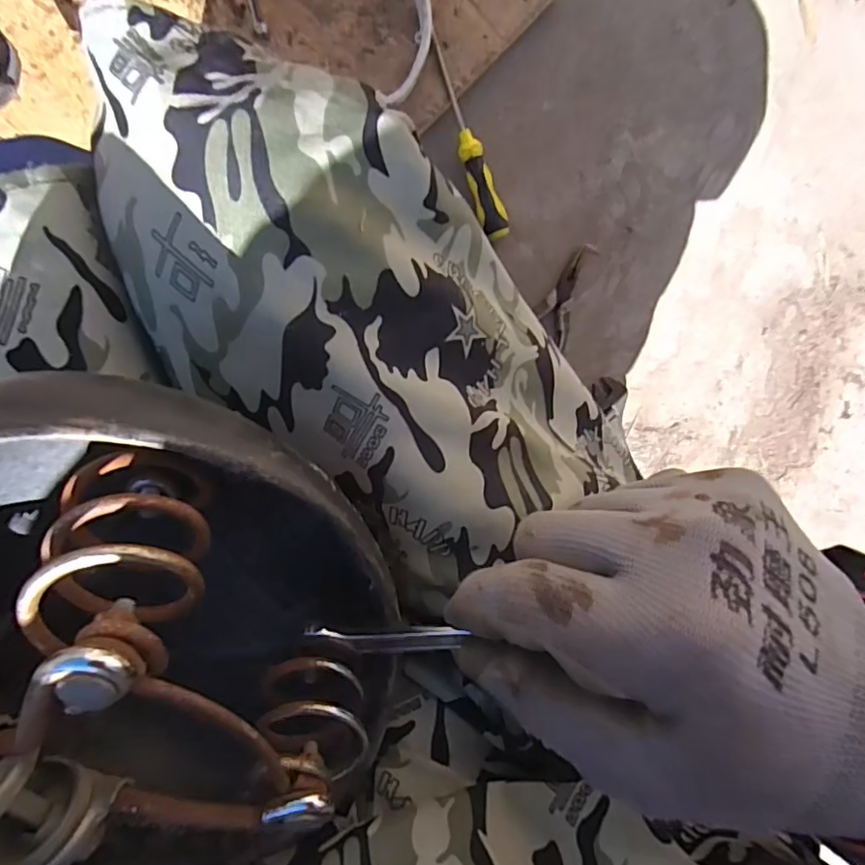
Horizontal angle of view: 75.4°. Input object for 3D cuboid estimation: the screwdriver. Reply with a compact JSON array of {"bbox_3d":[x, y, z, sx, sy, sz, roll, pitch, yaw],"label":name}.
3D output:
[{"bbox_3d":[0.040,-0.322,0.619,0.031,0.021,0.216,-19,99,-4],"label":"screwdriver"}]

